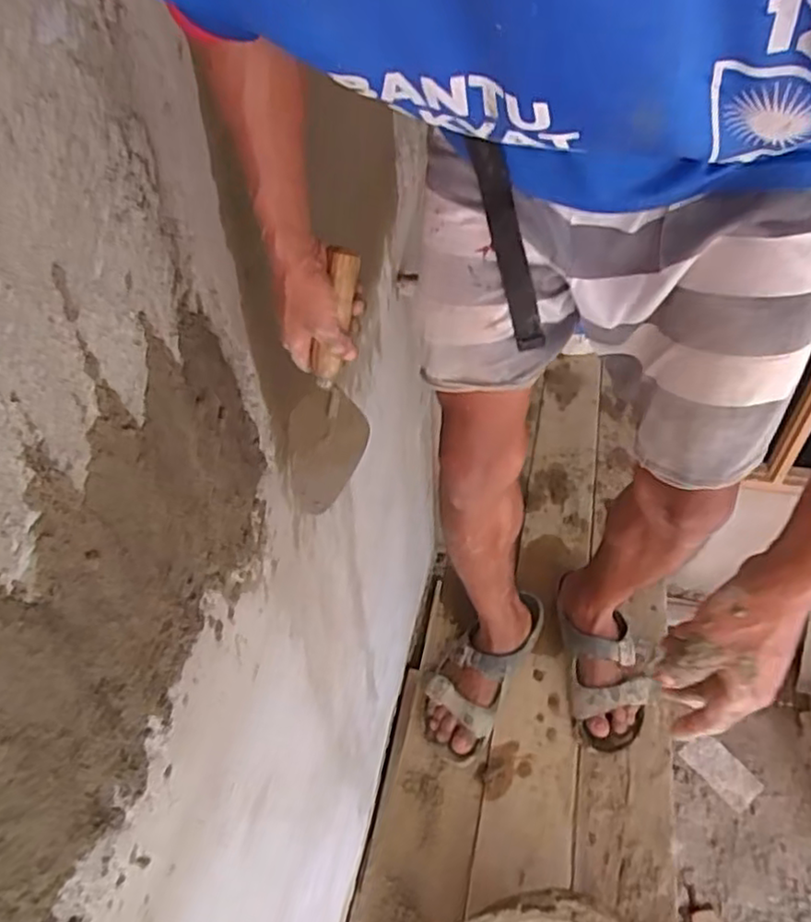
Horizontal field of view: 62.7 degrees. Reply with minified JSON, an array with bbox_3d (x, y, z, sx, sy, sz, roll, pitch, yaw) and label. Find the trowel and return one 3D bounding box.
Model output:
[{"bbox_3d":[-0.078,-0.075,0.682,0.079,0.279,0.060,30,38,28],"label":"trowel"}]

